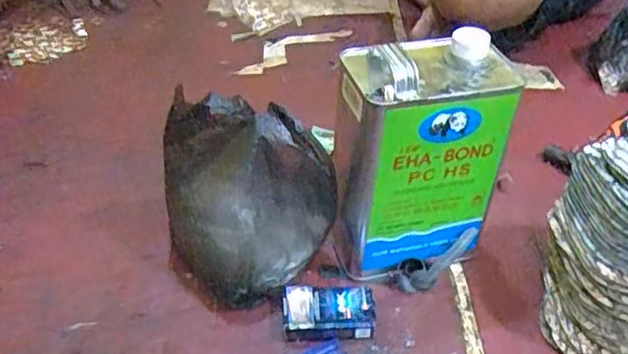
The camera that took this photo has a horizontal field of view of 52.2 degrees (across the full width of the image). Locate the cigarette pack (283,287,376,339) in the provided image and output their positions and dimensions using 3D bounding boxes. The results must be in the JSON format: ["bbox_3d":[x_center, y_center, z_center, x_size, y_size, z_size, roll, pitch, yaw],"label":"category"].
[{"bbox_3d":[0.015,0.144,0.678,0.095,0.024,0.060,-2,39,-5],"label":"cigarette pack"}]

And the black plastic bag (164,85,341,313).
[{"bbox_3d":[-0.065,0.023,0.690,0.175,0.208,0.128,-8,40,-12],"label":"black plastic bag"}]

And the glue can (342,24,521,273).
[{"bbox_3d":[0.111,-0.015,0.694,0.155,0.255,0.097,-8,40,-12],"label":"glue can"}]

